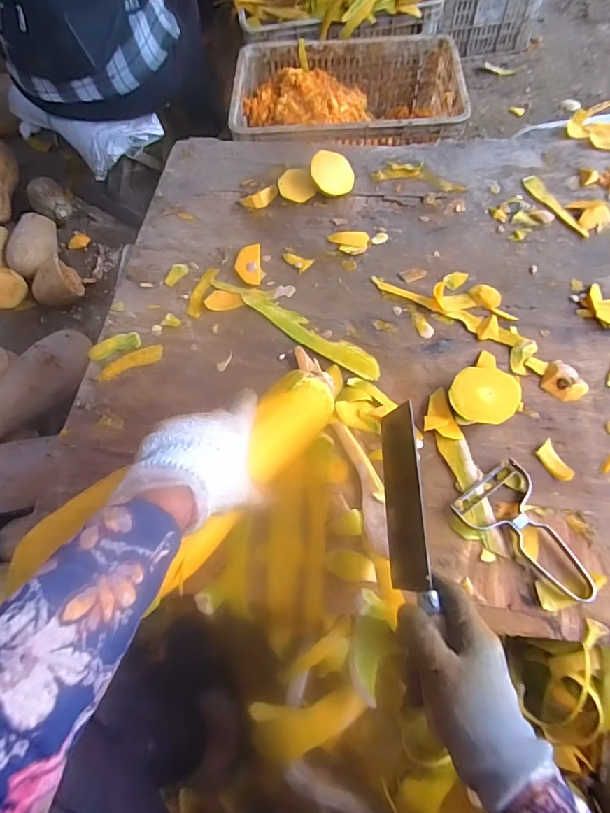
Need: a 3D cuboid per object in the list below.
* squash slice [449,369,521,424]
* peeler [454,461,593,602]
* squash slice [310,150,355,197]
[{"bbox_3d":[0.213,-0.012,0.540,0.074,0.026,0.081,-1,65,3],"label":"squash slice"},{"bbox_3d":[0.238,0.138,0.475,0.093,0.013,0.150,-33,67,-12],"label":"peeler"},{"bbox_3d":[0.043,-0.362,0.704,0.072,0.009,0.060,21,98,-21],"label":"squash slice"}]

